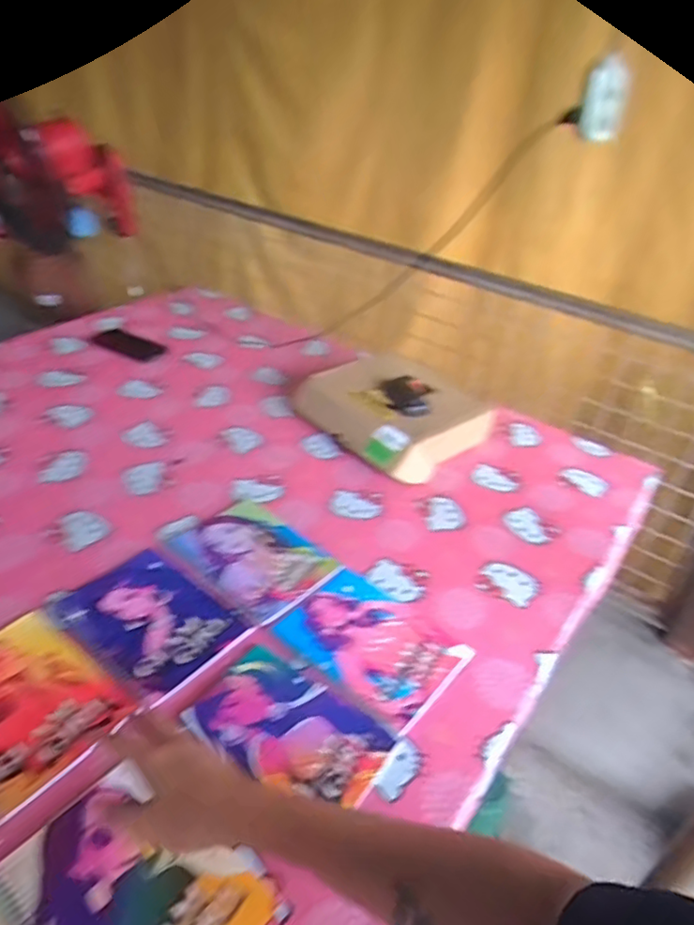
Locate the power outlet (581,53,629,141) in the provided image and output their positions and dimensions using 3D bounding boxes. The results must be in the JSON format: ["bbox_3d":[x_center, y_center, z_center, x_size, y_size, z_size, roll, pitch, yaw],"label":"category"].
[{"bbox_3d":[0.231,-0.326,0.554,0.035,0.060,0.036,16,34,15],"label":"power outlet"}]

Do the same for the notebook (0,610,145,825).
[{"bbox_3d":[-0.336,0.243,0.637,0.201,0.008,0.150,27,41,27],"label":"notebook"}]

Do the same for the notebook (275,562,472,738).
[{"bbox_3d":[0.030,0.211,0.737,0.196,0.007,0.146,30,42,30],"label":"notebook"}]

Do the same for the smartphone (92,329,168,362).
[{"bbox_3d":[-0.474,-0.256,1.338,0.179,0.014,0.063,25,40,25],"label":"smartphone"}]

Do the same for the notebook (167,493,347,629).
[{"bbox_3d":[-0.121,0.124,0.838,0.198,0.012,0.155,31,42,31],"label":"notebook"}]

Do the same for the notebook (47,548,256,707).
[{"bbox_3d":[-0.233,0.184,0.738,0.201,0.006,0.146,29,41,29],"label":"notebook"}]

